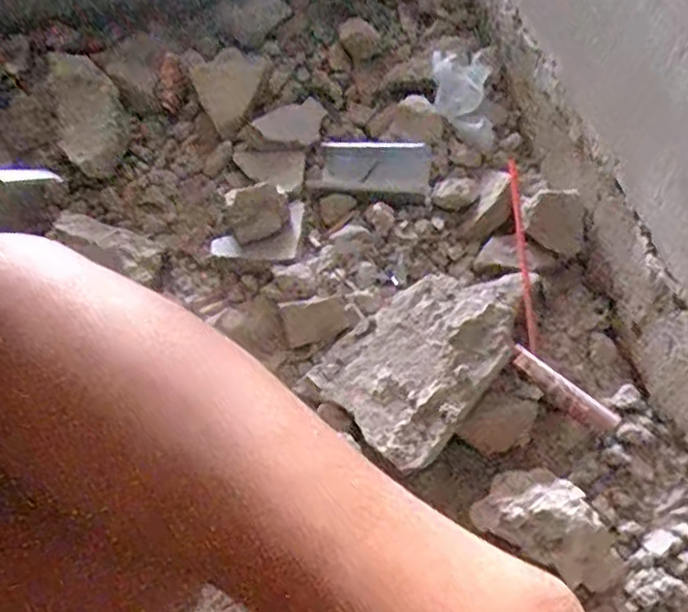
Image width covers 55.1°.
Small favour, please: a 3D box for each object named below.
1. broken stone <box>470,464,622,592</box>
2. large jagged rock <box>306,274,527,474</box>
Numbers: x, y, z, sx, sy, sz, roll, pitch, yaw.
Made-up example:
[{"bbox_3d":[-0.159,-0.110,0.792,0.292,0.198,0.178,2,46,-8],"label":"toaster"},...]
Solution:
[{"bbox_3d":[0.185,0.192,0.577,0.124,0.047,0.085,38,64,24],"label":"broken stone"},{"bbox_3d":[0.098,0.034,0.658,0.240,0.051,0.146,-37,62,-22],"label":"large jagged rock"}]

